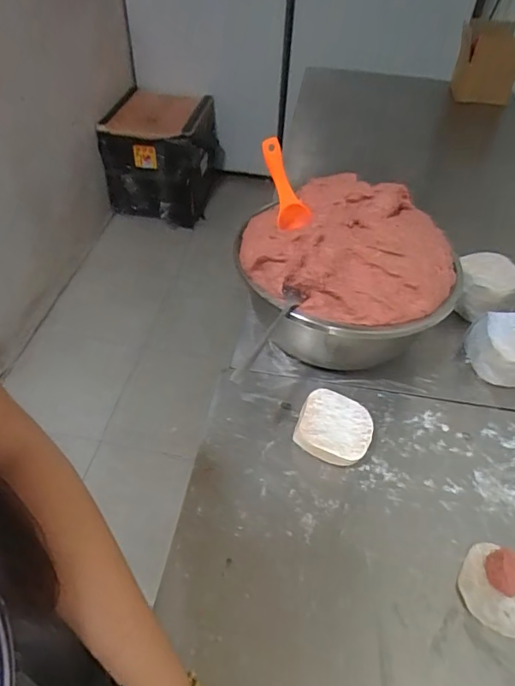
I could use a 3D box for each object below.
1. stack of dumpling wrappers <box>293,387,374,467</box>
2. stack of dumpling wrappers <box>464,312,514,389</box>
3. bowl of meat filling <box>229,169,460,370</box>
[{"bbox_3d":[0.089,0.102,0.567,0.082,0.040,0.076,20,49,14],"label":"stack of dumpling wrappers"},{"bbox_3d":[0.327,0.012,0.641,0.089,0.076,0.088,4,47,0],"label":"stack of dumpling wrappers"},{"bbox_3d":[0.108,-0.072,0.624,0.214,0.202,0.228,2,47,-2],"label":"bowl of meat filling"}]

